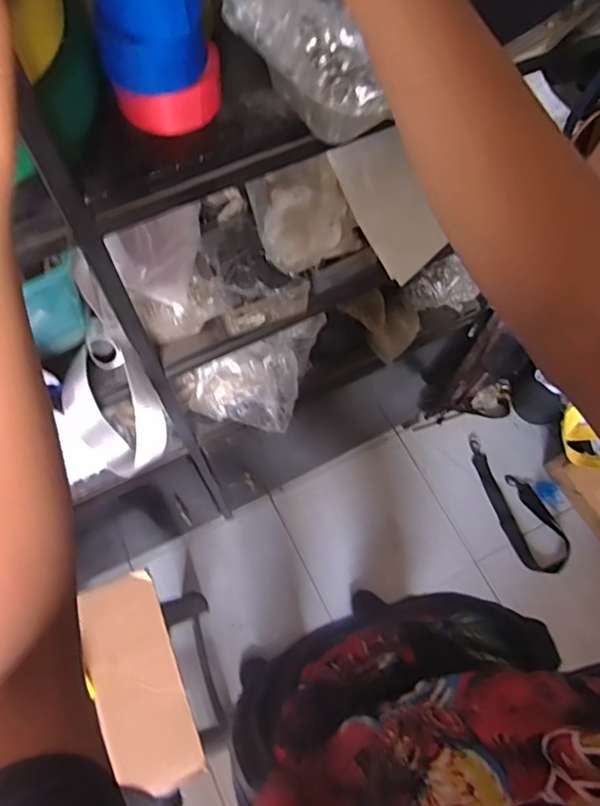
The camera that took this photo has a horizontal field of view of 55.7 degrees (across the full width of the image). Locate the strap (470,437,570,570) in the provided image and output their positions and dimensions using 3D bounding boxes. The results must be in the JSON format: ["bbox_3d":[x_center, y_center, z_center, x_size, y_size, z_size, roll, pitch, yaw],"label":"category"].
[{"bbox_3d":[0.590,0.267,1.566,0.138,0.042,0.417,-25,71,-11],"label":"strap"}]

